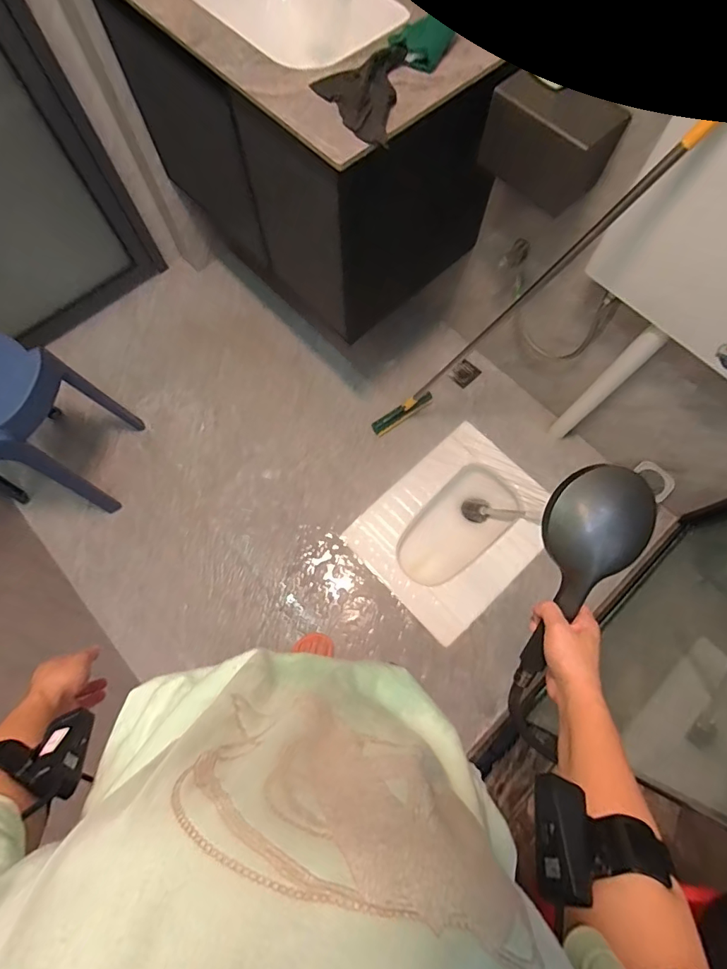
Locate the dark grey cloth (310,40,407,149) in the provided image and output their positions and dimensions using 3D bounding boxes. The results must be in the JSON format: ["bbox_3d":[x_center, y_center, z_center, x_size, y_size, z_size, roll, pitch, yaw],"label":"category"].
[{"bbox_3d":[-0.013,-0.629,0.712,0.131,0.040,0.186,9,72,3],"label":"dark grey cloth"}]

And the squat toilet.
[{"bbox_3d":[0.288,0.134,1.399,0.565,0.170,0.433,-42,77,-12],"label":"squat toilet"}]

